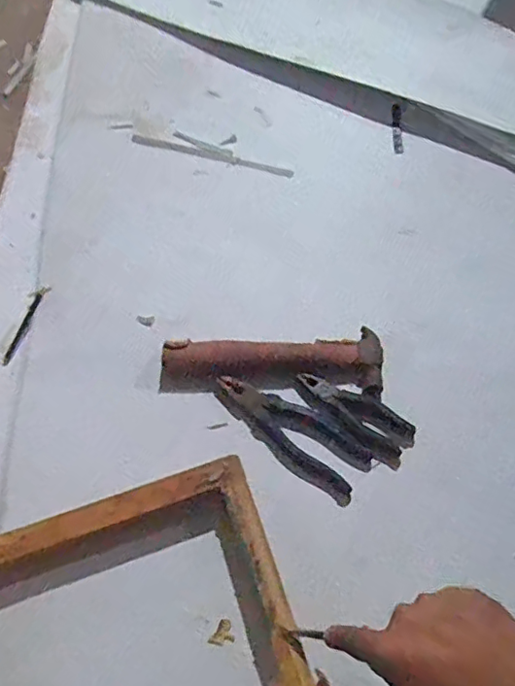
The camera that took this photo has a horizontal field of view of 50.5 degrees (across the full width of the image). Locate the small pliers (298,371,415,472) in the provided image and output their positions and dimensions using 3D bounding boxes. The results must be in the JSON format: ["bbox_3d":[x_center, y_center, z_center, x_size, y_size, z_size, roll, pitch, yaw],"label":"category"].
[{"bbox_3d":[0.113,0.081,0.634,0.143,0.010,0.055,34,67,20],"label":"small pliers"}]

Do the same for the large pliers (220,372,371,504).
[{"bbox_3d":[0.037,0.100,0.629,0.191,0.021,0.068,33,67,20],"label":"large pliers"}]

